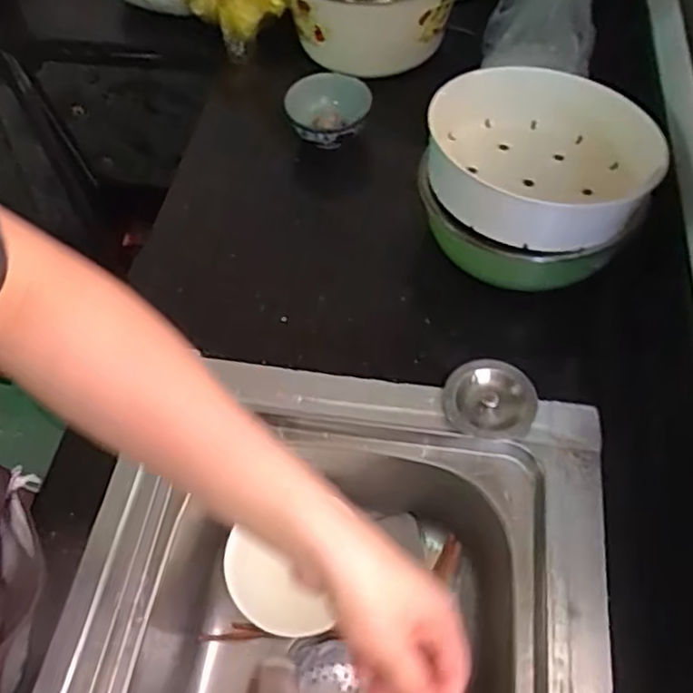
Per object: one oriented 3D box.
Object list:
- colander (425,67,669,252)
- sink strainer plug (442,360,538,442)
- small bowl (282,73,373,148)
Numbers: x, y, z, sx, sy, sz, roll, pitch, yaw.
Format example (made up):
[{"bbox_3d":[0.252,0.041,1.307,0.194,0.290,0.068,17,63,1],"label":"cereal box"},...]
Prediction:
[{"bbox_3d":[0.191,-0.189,0.666,0.220,0.087,0.214,-1,56,2],"label":"colander"},{"bbox_3d":[0.137,0.049,0.629,0.084,0.026,0.074,10,58,9],"label":"sink strainer plug"},{"bbox_3d":[-0.022,-0.302,0.817,0.096,0.053,0.112,4,57,5],"label":"small bowl"}]

